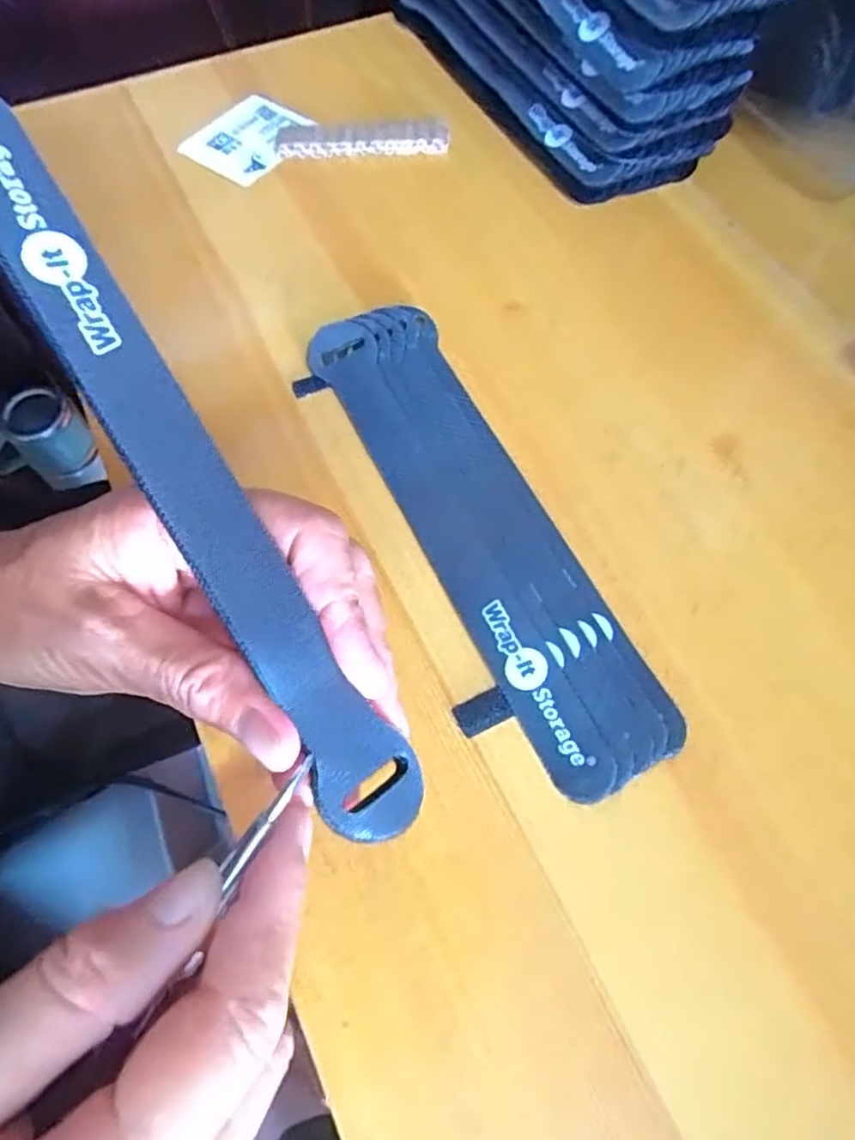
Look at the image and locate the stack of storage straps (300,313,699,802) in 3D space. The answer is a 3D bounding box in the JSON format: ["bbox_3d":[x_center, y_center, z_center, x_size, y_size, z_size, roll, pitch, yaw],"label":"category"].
[{"bbox_3d":[0.013,-0.018,0.232,0.057,0.007,0.197,-23,67,-11],"label":"stack of storage straps"}]

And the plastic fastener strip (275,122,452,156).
[{"bbox_3d":[-0.032,-0.216,0.332,0.086,0.012,0.020,3,64,0],"label":"plastic fastener strip"}]

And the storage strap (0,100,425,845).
[{"bbox_3d":[-0.058,-0.022,0.157,0.023,0.006,0.195,-31,94,-15],"label":"storage strap"}]

